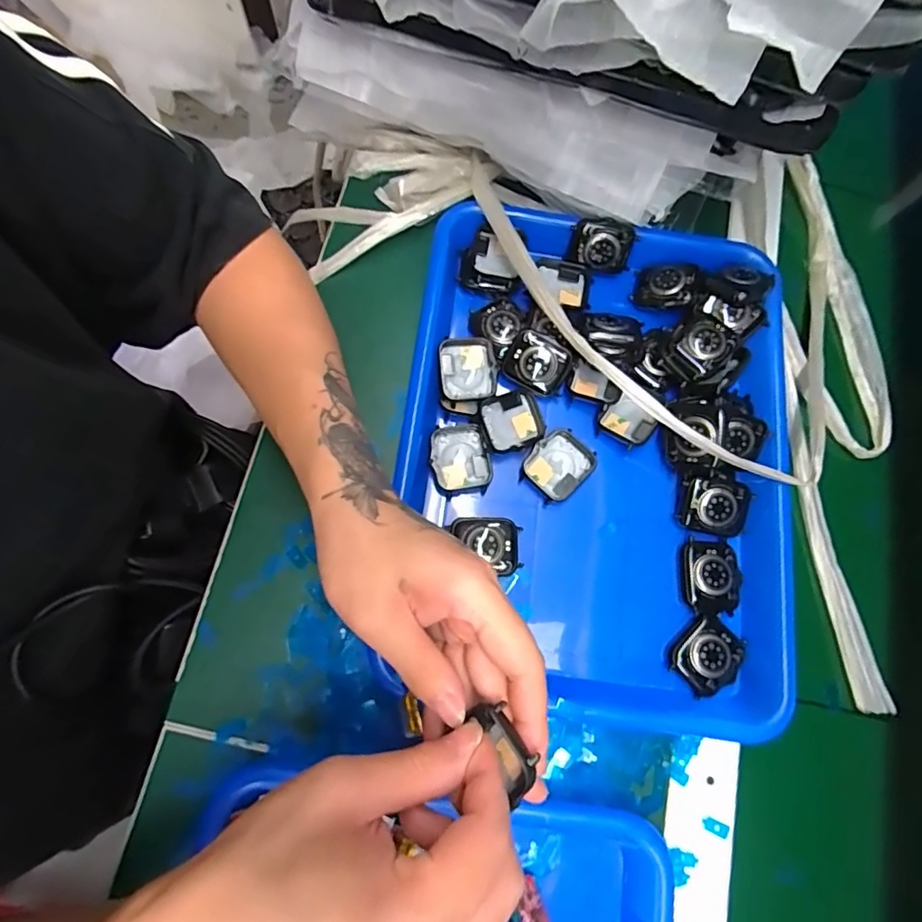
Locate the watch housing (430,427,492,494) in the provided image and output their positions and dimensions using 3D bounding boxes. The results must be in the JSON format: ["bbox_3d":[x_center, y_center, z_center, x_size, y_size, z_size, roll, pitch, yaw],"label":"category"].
[{"bbox_3d":[-0.001,-0.001,0.351,0.037,0.006,0.043,-7,76,-6],"label":"watch housing"}]

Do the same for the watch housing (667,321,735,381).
[{"bbox_3d":[0.164,-0.077,0.366,0.037,0.018,0.043,43,77,7],"label":"watch housing"}]

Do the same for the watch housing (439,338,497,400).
[{"bbox_3d":[0.005,-0.061,0.360,0.037,0.013,0.042,-3,75,-5],"label":"watch housing"}]

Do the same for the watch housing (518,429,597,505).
[{"bbox_3d":[0.065,0.003,0.355,0.039,0.008,0.044,45,77,8],"label":"watch housing"}]

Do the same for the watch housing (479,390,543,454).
[{"bbox_3d":[0.035,-0.027,0.356,0.040,0.012,0.038,-18,77,-8],"label":"watch housing"}]

